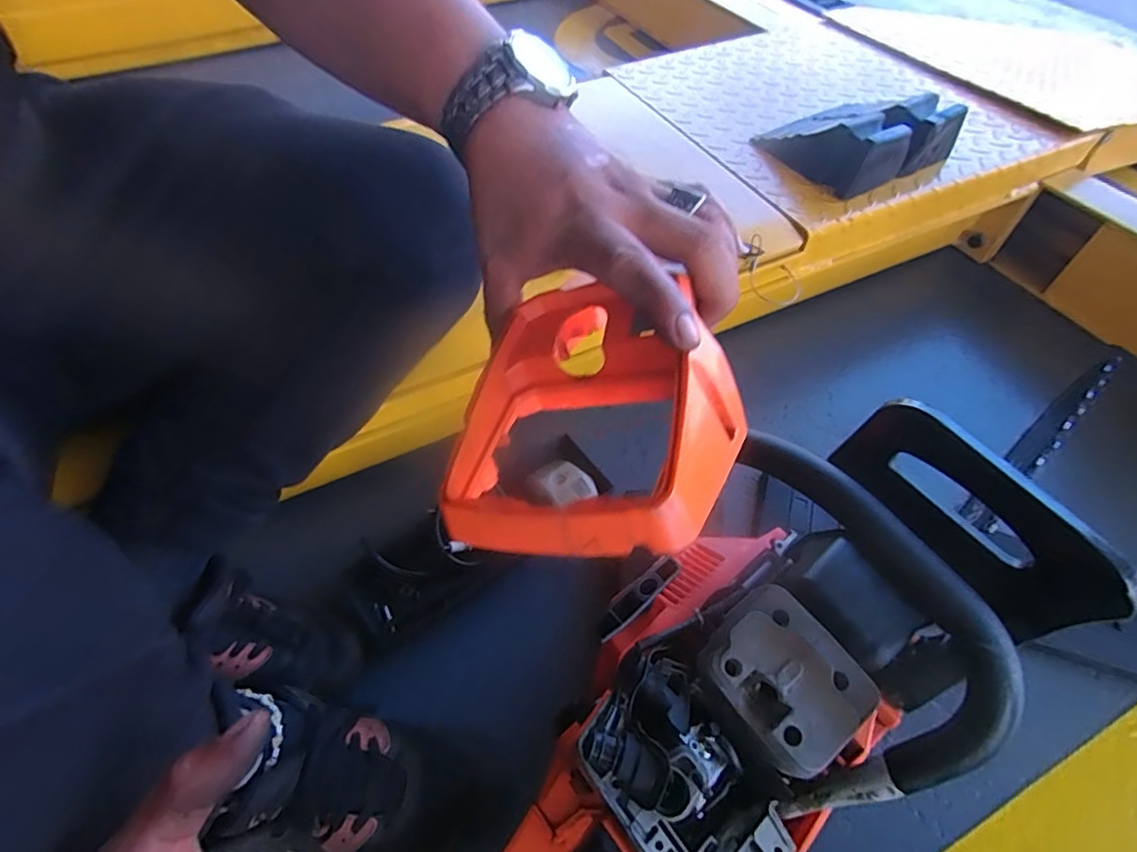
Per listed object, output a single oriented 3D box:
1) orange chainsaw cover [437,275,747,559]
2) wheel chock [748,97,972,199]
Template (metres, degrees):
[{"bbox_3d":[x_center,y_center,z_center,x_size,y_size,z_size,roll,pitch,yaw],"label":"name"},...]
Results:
[{"bbox_3d":[0.005,-0.002,0.248,0.134,0.033,0.129,6,61,34],"label":"orange chainsaw cover"},{"bbox_3d":[0.361,-0.379,0.696,0.178,0.071,0.175,-26,59,-16],"label":"wheel chock"}]

